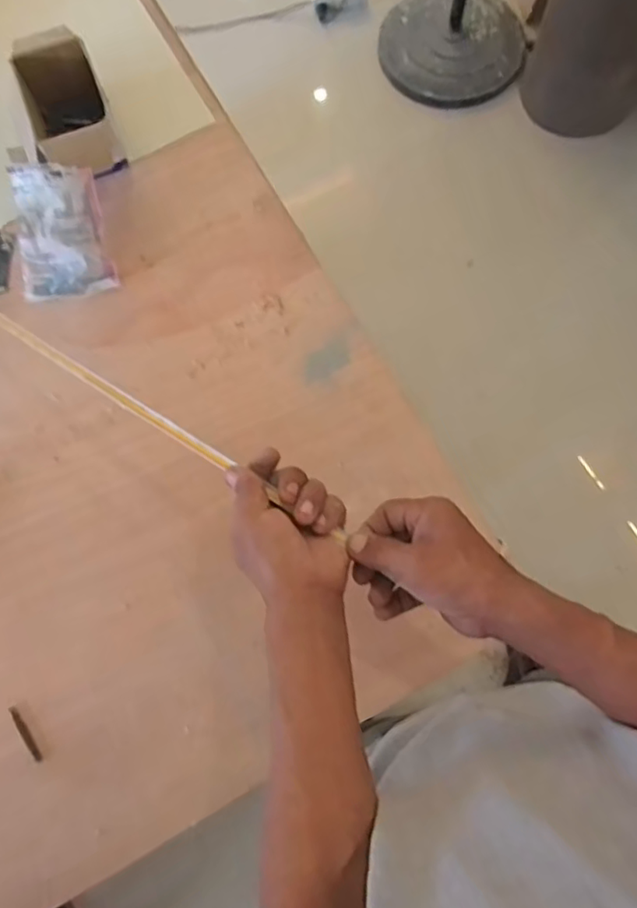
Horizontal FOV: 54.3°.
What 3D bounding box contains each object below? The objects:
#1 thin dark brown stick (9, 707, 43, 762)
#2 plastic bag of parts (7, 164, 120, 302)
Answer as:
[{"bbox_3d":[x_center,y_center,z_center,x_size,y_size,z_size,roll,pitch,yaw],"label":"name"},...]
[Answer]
[{"bbox_3d":[-0.292,0.279,0.618,0.008,0.004,0.060,-34,78,-9],"label":"thin dark brown stick"},{"bbox_3d":[-0.296,-0.248,0.699,0.107,0.138,0.025,-6,38,0],"label":"plastic bag of parts"}]

